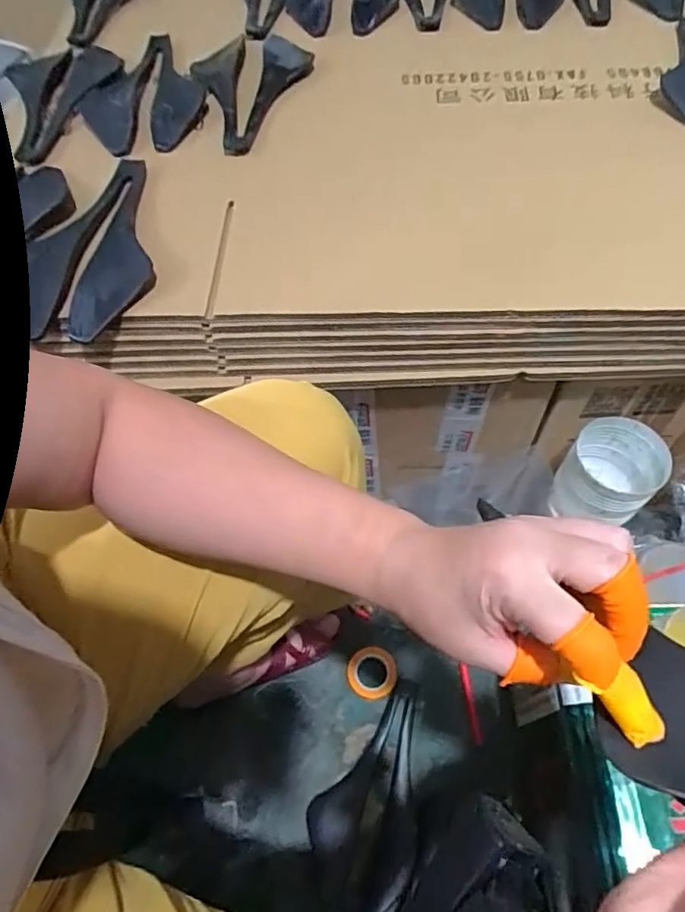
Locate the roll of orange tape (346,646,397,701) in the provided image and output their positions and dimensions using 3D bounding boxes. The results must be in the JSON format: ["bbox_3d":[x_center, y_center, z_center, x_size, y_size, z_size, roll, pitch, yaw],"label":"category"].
[{"bbox_3d":[0.037,0.276,0.732,0.062,0.024,0.061,-2,60,3],"label":"roll of orange tape"}]

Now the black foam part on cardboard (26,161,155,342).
[{"bbox_3d":[-0.204,-0.211,0.555,0.067,0.030,0.221,3,60,5],"label":"black foam part on cardboard"}]

